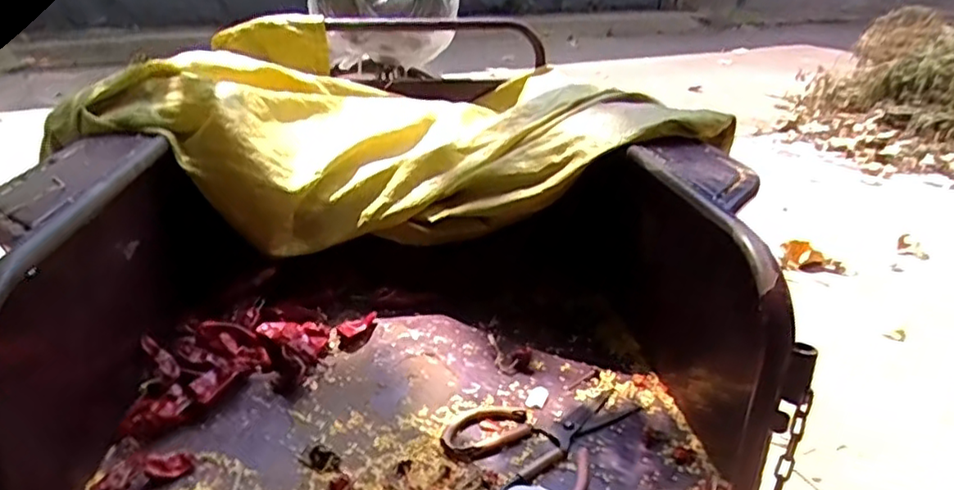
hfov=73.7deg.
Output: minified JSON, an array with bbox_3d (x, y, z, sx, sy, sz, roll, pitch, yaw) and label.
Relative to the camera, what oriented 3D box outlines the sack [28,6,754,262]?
[{"bbox_3d":[-0.095,-0.157,0.915,0.759,0.201,0.425,4,25,3],"label":"sack"}]

